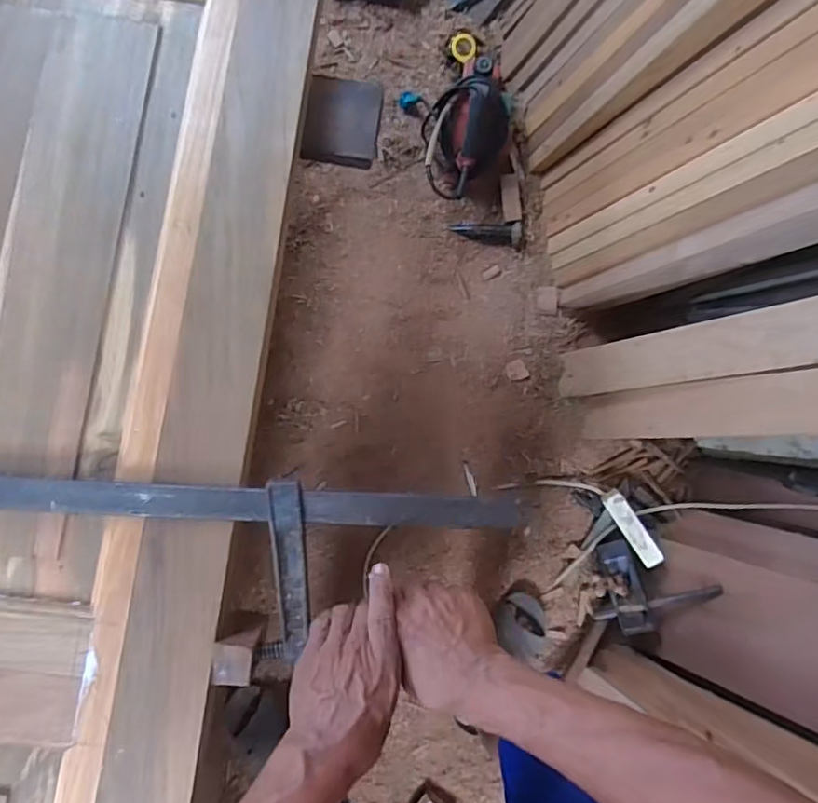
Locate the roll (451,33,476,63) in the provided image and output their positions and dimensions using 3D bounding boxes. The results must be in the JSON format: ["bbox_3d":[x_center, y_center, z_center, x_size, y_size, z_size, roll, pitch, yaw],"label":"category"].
[{"bbox_3d":[0.121,-0.780,1.281,0.054,0.015,0.062,-1,85,-4],"label":"roll"}]

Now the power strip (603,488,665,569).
[{"bbox_3d":[0.452,0.257,1.172,0.044,0.026,0.163,-30,88,-6],"label":"power strip"}]

